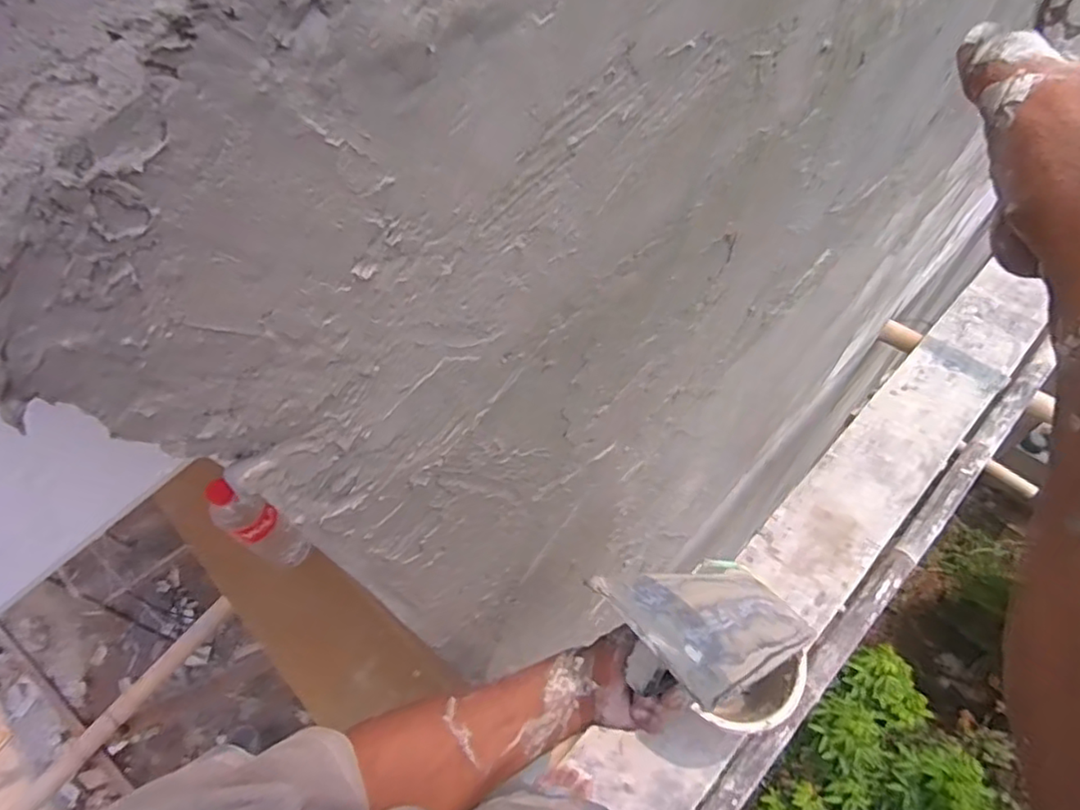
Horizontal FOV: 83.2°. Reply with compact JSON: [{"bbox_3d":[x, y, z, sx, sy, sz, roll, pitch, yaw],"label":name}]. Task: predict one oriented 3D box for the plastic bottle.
[{"bbox_3d":[-0.356,0.155,0.775,0.055,0.177,0.055,0,56,0],"label":"plastic bottle"}]

